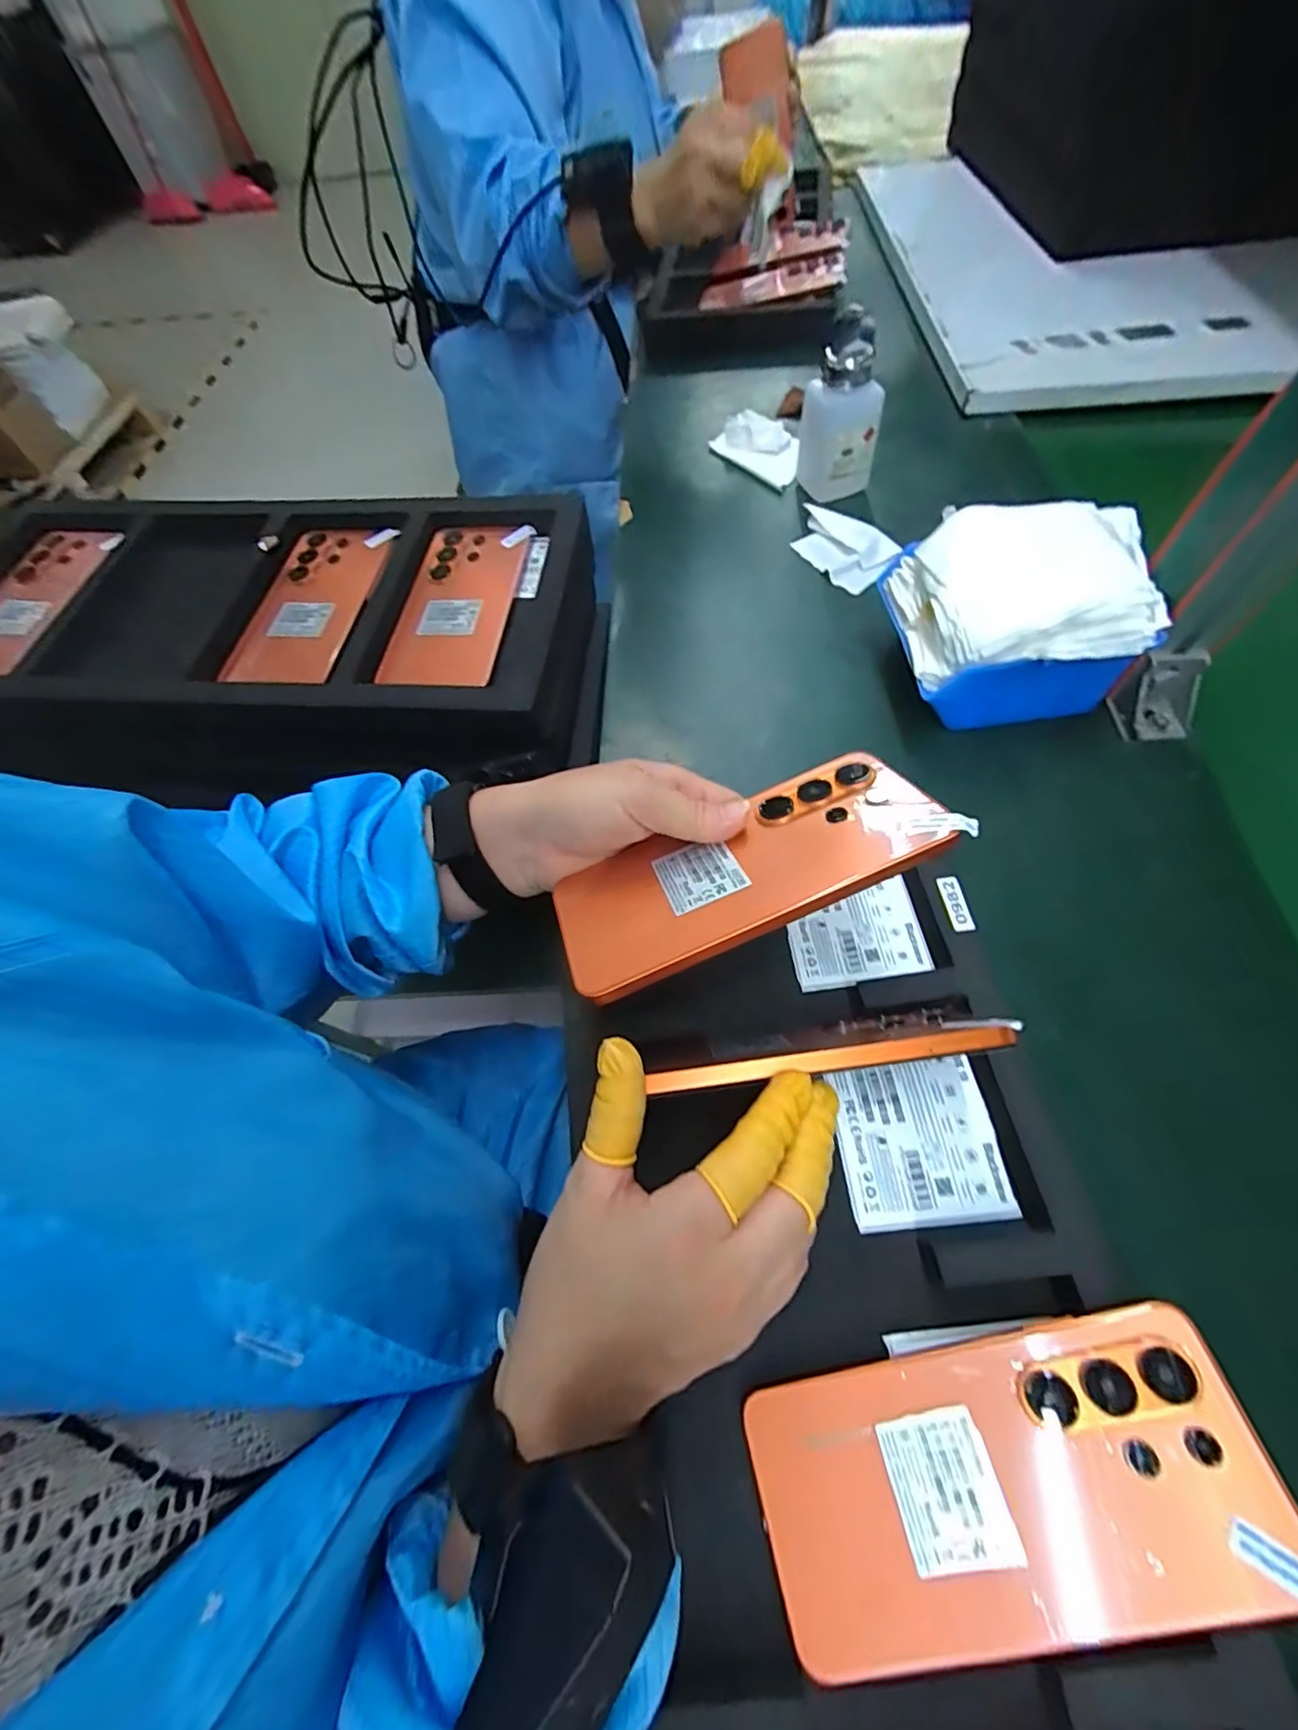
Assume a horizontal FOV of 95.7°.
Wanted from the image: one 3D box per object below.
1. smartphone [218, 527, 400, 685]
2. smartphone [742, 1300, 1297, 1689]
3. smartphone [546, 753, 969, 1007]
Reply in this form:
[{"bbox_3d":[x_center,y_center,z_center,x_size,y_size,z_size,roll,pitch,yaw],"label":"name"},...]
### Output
[{"bbox_3d":[-0.245,-0.193,0.430,0.085,0.009,0.167,3,62,6],"label":"smartphone"},{"bbox_3d":[0.125,0.221,0.209,0.169,0.007,0.078,-20,61,8],"label":"smartphone"},{"bbox_3d":[0.042,0.000,0.260,0.169,0.007,0.076,-24,39,-1],"label":"smartphone"}]

